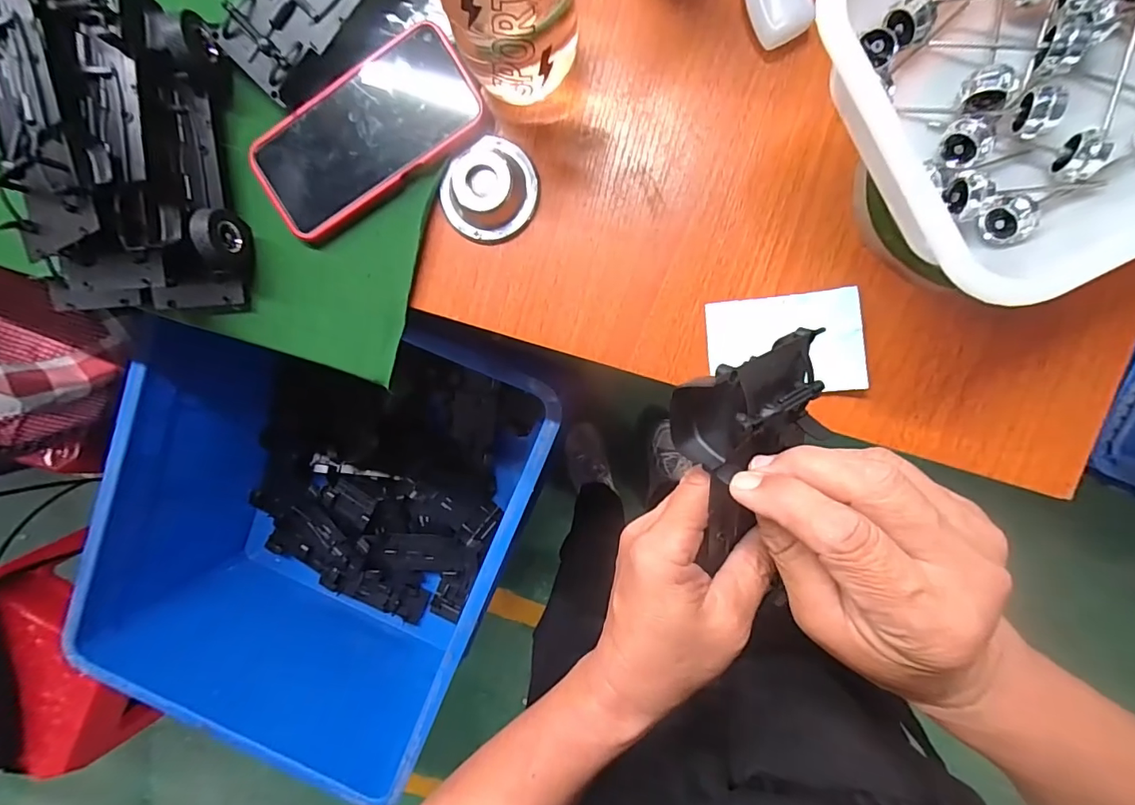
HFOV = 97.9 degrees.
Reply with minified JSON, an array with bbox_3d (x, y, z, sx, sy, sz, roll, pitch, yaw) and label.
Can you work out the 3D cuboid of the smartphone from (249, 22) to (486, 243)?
[{"bbox_3d":[-0.142,-0.188,0.347,0.163,0.016,0.083,-33,93,8],"label":"smartphone"}]

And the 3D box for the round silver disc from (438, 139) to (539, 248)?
[{"bbox_3d":[-0.056,-0.151,0.351,0.068,0.020,0.065,1,96,5],"label":"round silver disc"}]

